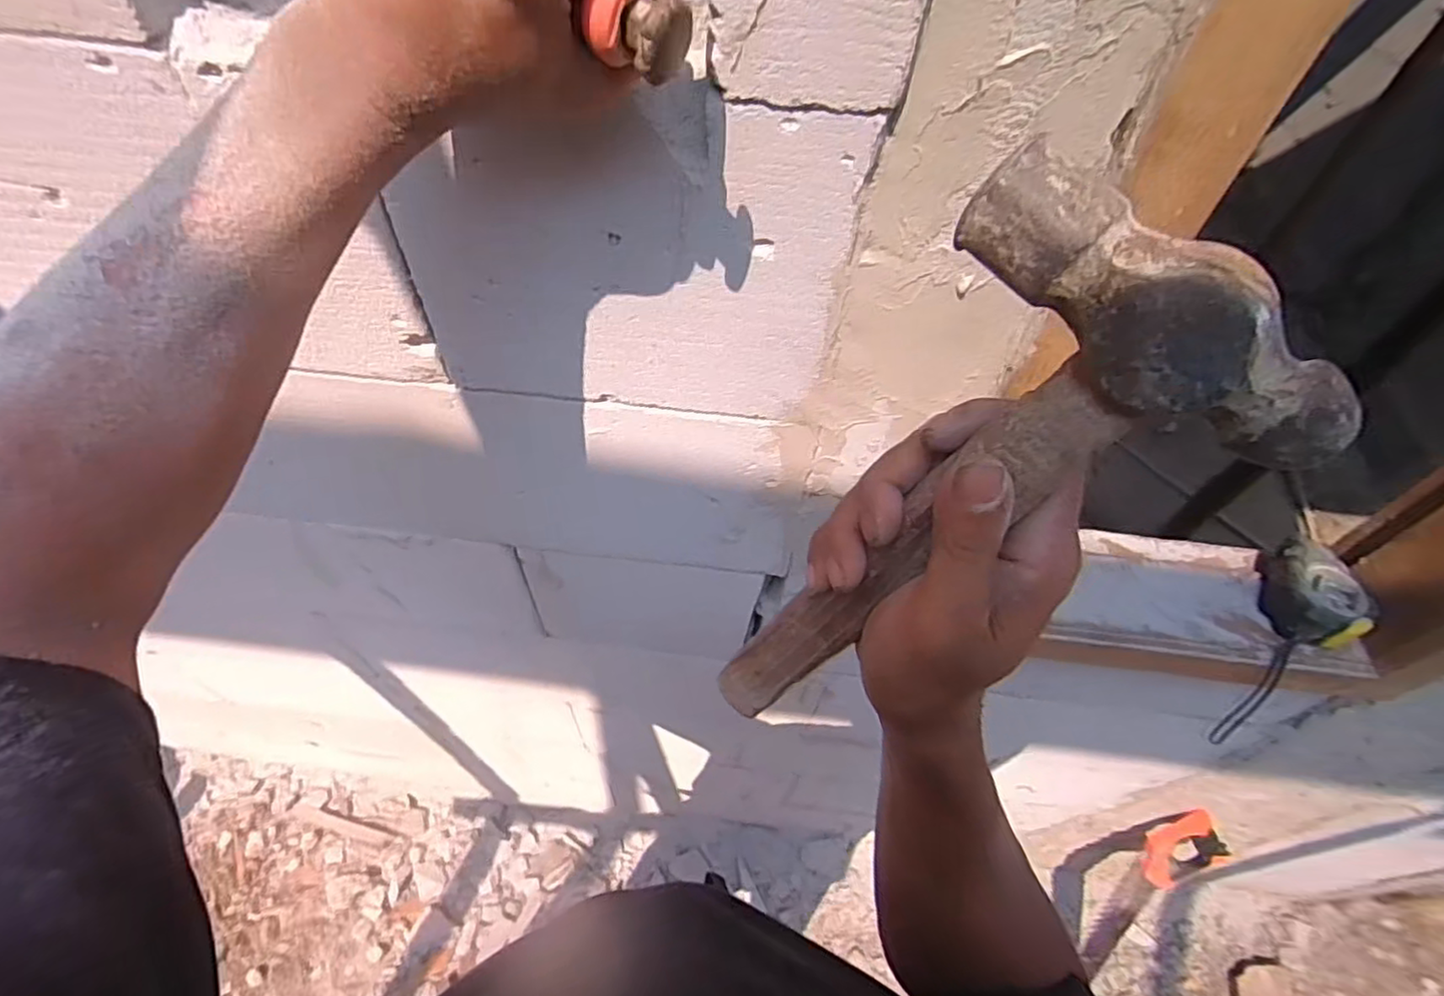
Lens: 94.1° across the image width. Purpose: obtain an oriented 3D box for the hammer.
[{"bbox_3d":[0.064,0.022,0.262,0.100,0.284,0.037,29,50,-3],"label":"hammer"}]

